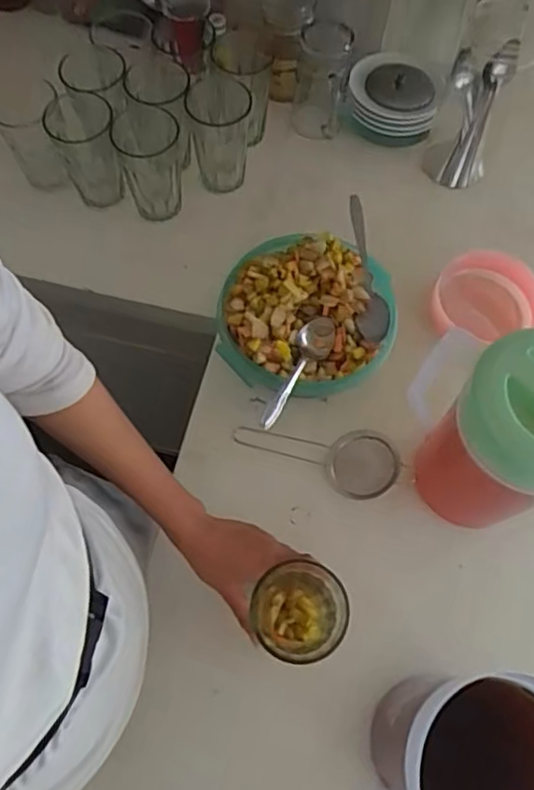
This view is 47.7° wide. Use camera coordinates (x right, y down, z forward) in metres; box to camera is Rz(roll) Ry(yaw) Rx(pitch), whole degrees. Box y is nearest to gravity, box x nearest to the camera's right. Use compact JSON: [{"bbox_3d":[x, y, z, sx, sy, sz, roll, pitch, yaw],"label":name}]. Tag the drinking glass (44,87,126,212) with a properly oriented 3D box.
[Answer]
[{"bbox_3d":[-0.221,-0.301,0.740,0.067,0.120,0.081,-26,69,-11],"label":"drinking glass"}]

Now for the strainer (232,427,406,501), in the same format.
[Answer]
[{"bbox_3d":[0.054,0.062,0.651,0.177,0.032,0.072,15,67,6],"label":"strainer"}]

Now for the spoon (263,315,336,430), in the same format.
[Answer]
[{"bbox_3d":[0.033,-0.025,0.631,0.036,0.022,0.164,23,49,9],"label":"spoon"}]

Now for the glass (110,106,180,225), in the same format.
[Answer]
[{"bbox_3d":[-0.142,-0.282,0.739,0.070,0.121,0.075,0,66,-1],"label":"glass"}]

